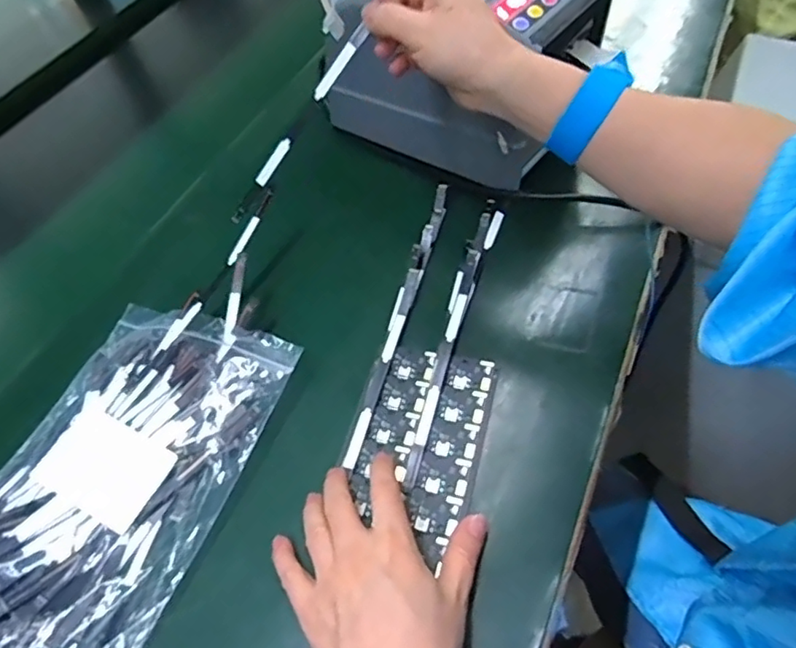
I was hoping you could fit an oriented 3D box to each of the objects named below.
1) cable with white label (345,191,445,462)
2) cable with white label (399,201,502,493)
[{"bbox_3d":[0.004,-0.011,0.391,0.011,0.012,0.225,8,54,16],"label":"cable with white label"},{"bbox_3d":[0.038,-0.004,0.381,0.016,0.009,0.228,11,55,18],"label":"cable with white label"}]

